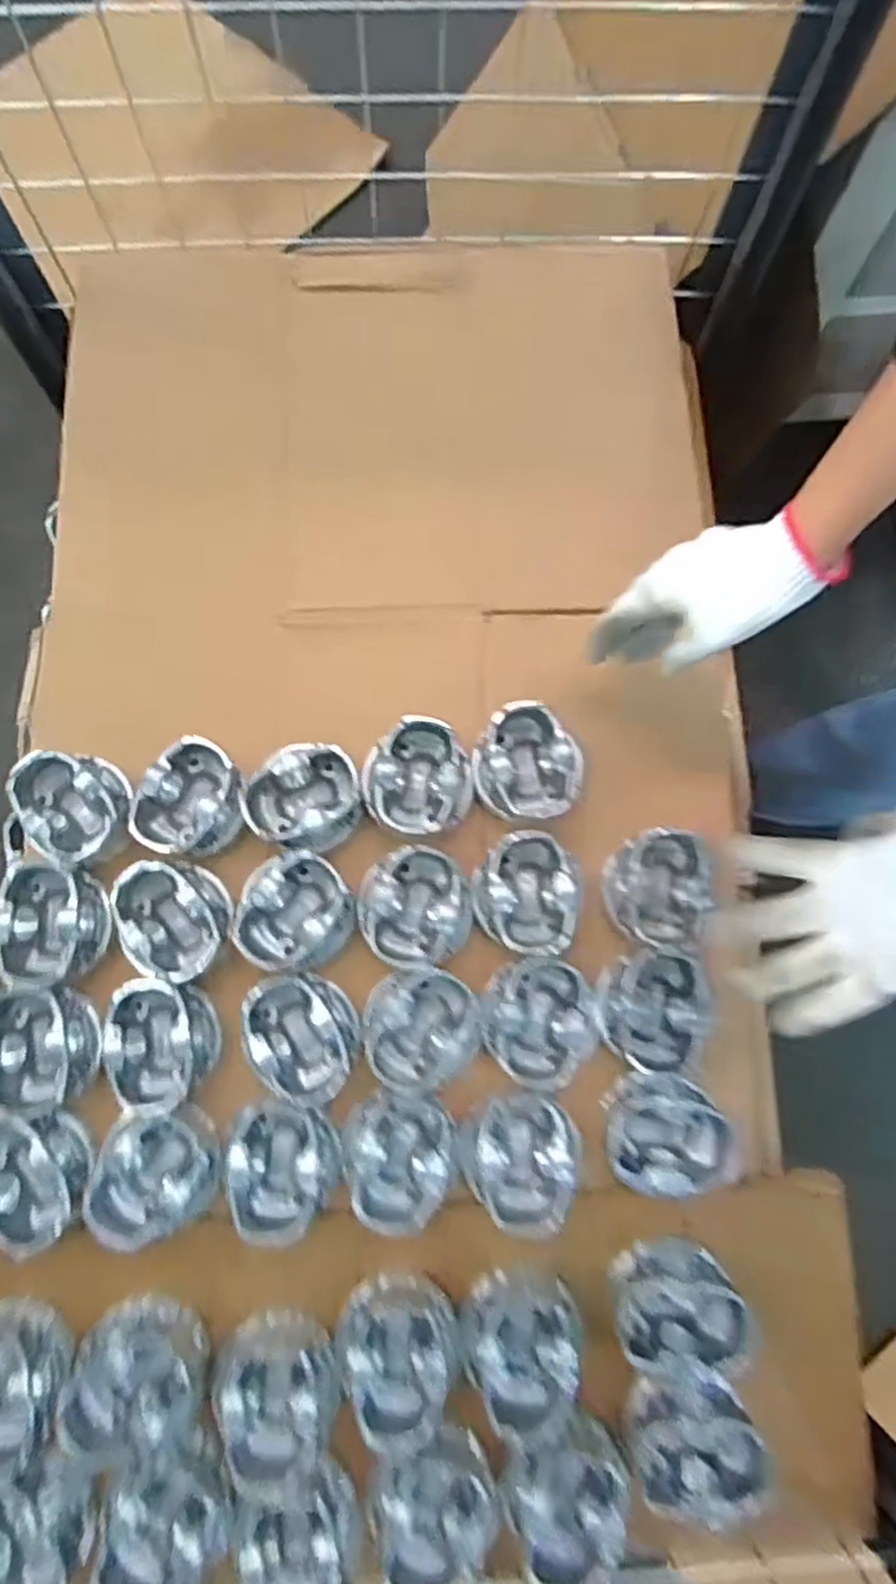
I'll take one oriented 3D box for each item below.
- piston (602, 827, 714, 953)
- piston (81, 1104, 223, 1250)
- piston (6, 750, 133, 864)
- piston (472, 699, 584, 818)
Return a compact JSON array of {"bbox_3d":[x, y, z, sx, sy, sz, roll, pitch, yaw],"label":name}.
[{"bbox_3d":[0.151,0.073,0.572,0.063,0.064,0.083,0,77,-1],"label":"piston"},{"bbox_3d":[-0.196,0.256,0.532,0.077,0.057,0.077,0,77,-1],"label":"piston"},{"bbox_3d":[-0.270,0.008,0.563,0.076,0.046,0.086,-39,81,-9],"label":"piston"},{"bbox_3d":[0.058,-0.019,0.588,0.074,0.066,0.077,1,77,-1],"label":"piston"}]

